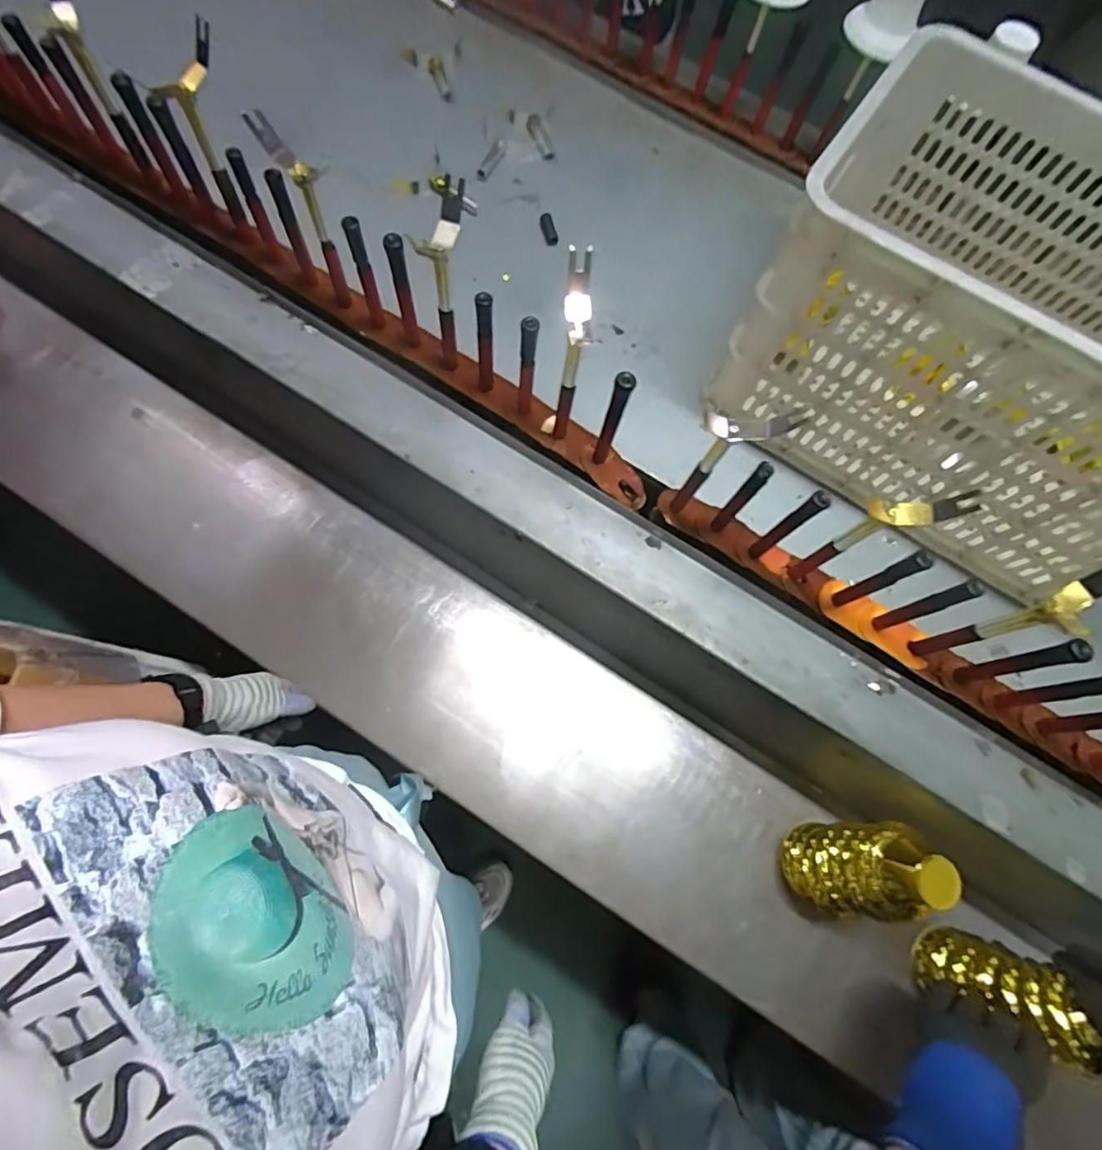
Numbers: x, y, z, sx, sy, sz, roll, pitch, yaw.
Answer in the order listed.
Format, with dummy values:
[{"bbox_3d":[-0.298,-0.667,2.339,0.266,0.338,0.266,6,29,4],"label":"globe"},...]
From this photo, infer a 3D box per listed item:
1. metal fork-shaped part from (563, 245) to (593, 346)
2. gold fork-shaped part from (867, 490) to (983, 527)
[{"bbox_3d":[0.024,-0.251,0.519,0.025,0.011,0.079,1,100,-2],"label":"metal fork-shaped part"},{"bbox_3d":[0.310,-0.055,0.482,0.076,0.020,0.022,-2,65,31],"label":"gold fork-shaped part"}]

